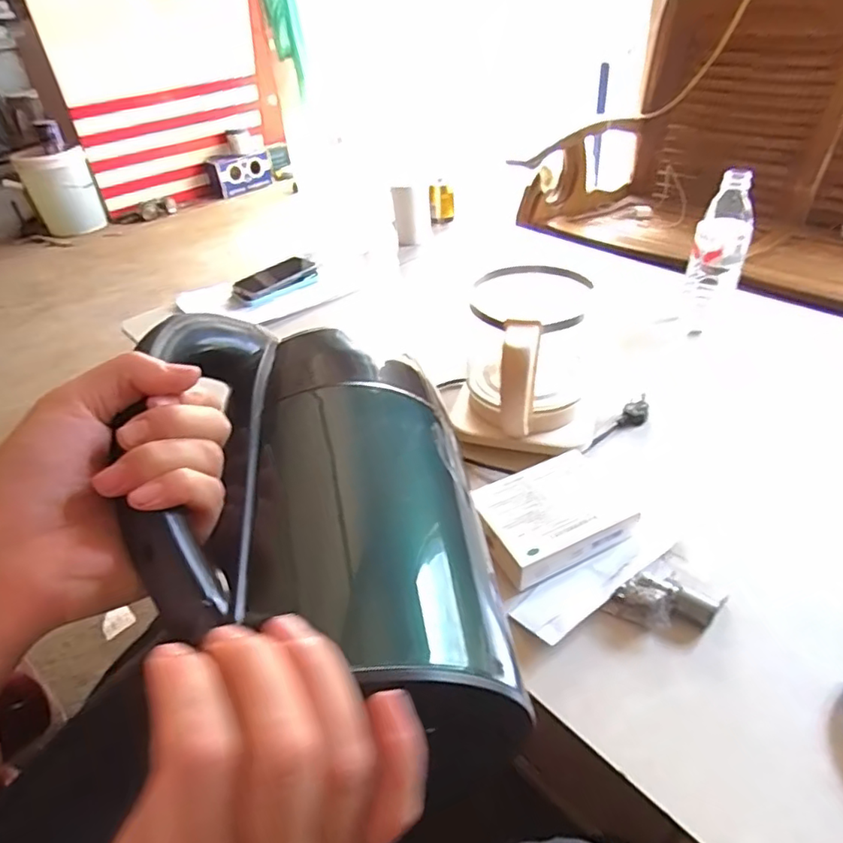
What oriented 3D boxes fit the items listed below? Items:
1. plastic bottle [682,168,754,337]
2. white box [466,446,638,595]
[{"bbox_3d":[0.438,-0.247,0.852,0.072,0.213,0.078,14,43,24],"label":"plastic bottle"},{"bbox_3d":[0.132,0.095,0.584,0.153,0.046,0.104,-20,40,-17],"label":"white box"}]

